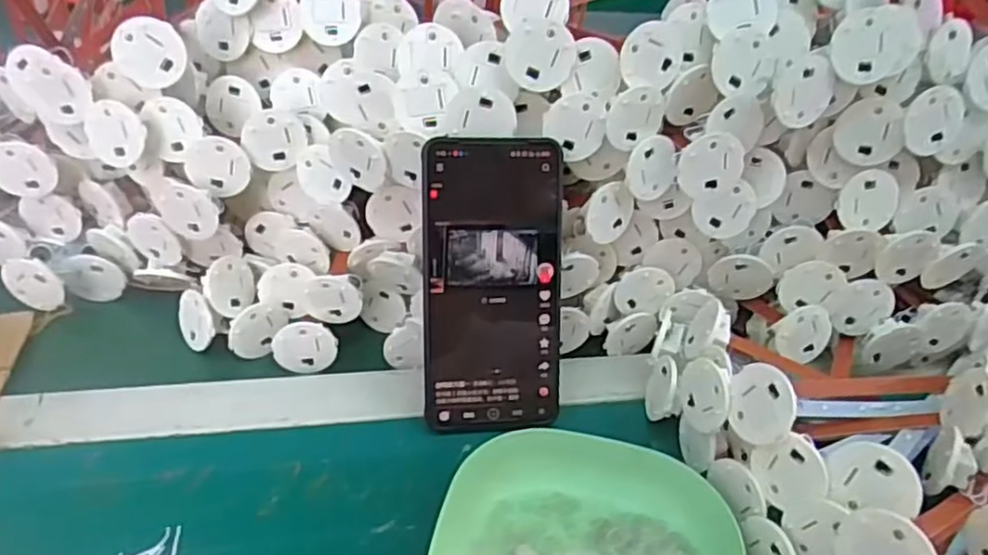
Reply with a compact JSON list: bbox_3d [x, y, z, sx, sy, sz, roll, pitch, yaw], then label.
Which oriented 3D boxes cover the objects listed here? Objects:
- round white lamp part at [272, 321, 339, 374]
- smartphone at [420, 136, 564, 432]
[{"bbox_3d":[-0.120,0.044,0.444,0.039,0.031,0.014,-5,40,-13],"label":"round white lamp part"},{"bbox_3d":[-0.001,0.005,0.389,0.077,0.162,0.009,-2,9,-10],"label":"smartphone"}]

